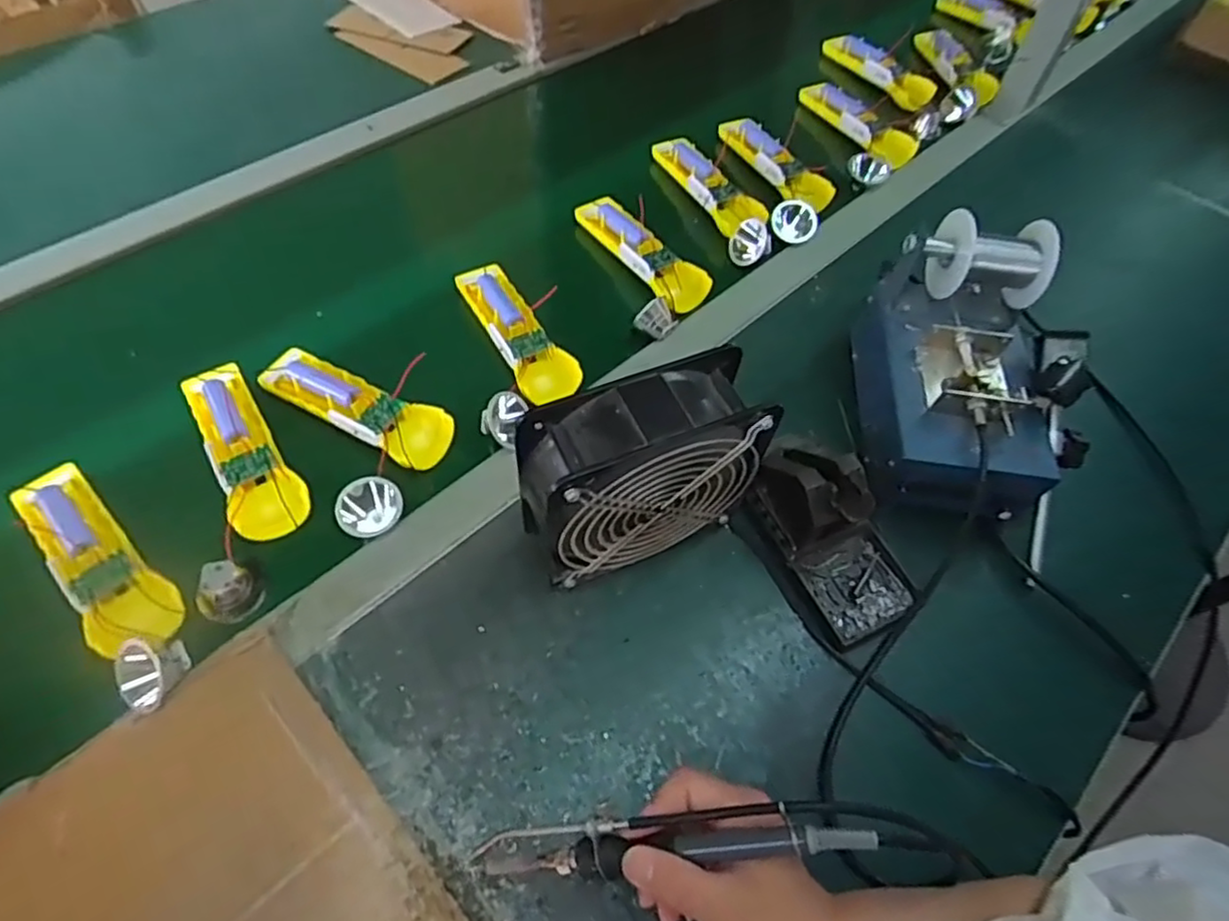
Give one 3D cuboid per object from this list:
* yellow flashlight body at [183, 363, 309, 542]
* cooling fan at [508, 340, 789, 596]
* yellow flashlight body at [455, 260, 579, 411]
[{"bbox_3d":[-0.281,-0.010,0.519,0.051,0.022,0.168,-26,63,-19],"label":"yellow flashlight body"},{"bbox_3d":[0.012,0.014,0.450,0.154,0.159,0.061,-20,61,-16],"label":"cooling fan"},{"bbox_3d":[-0.089,-0.115,0.605,0.050,0.029,0.166,-25,62,-19],"label":"yellow flashlight body"}]

